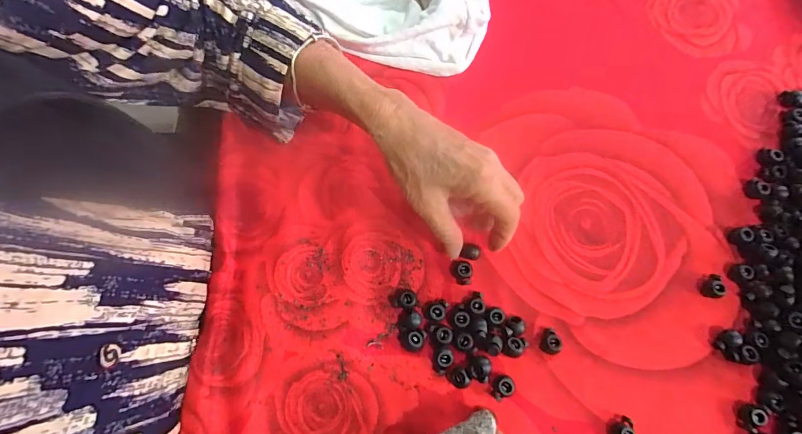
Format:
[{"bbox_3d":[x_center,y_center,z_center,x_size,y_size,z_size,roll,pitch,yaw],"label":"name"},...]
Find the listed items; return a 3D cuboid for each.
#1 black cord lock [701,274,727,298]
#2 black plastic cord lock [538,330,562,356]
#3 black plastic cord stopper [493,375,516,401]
[{"bbox_3d":[0.258,0.058,0.324,0.013,0.011,0.019,-1,74,-2],"label":"black cord lock"},{"bbox_3d":[0.117,0.098,0.305,0.014,0.011,0.018,28,75,6],"label":"black plastic cord lock"},{"bbox_3d":[0.077,0.128,0.292,0.014,0.012,0.018,4,74,-1],"label":"black plastic cord stopper"}]

